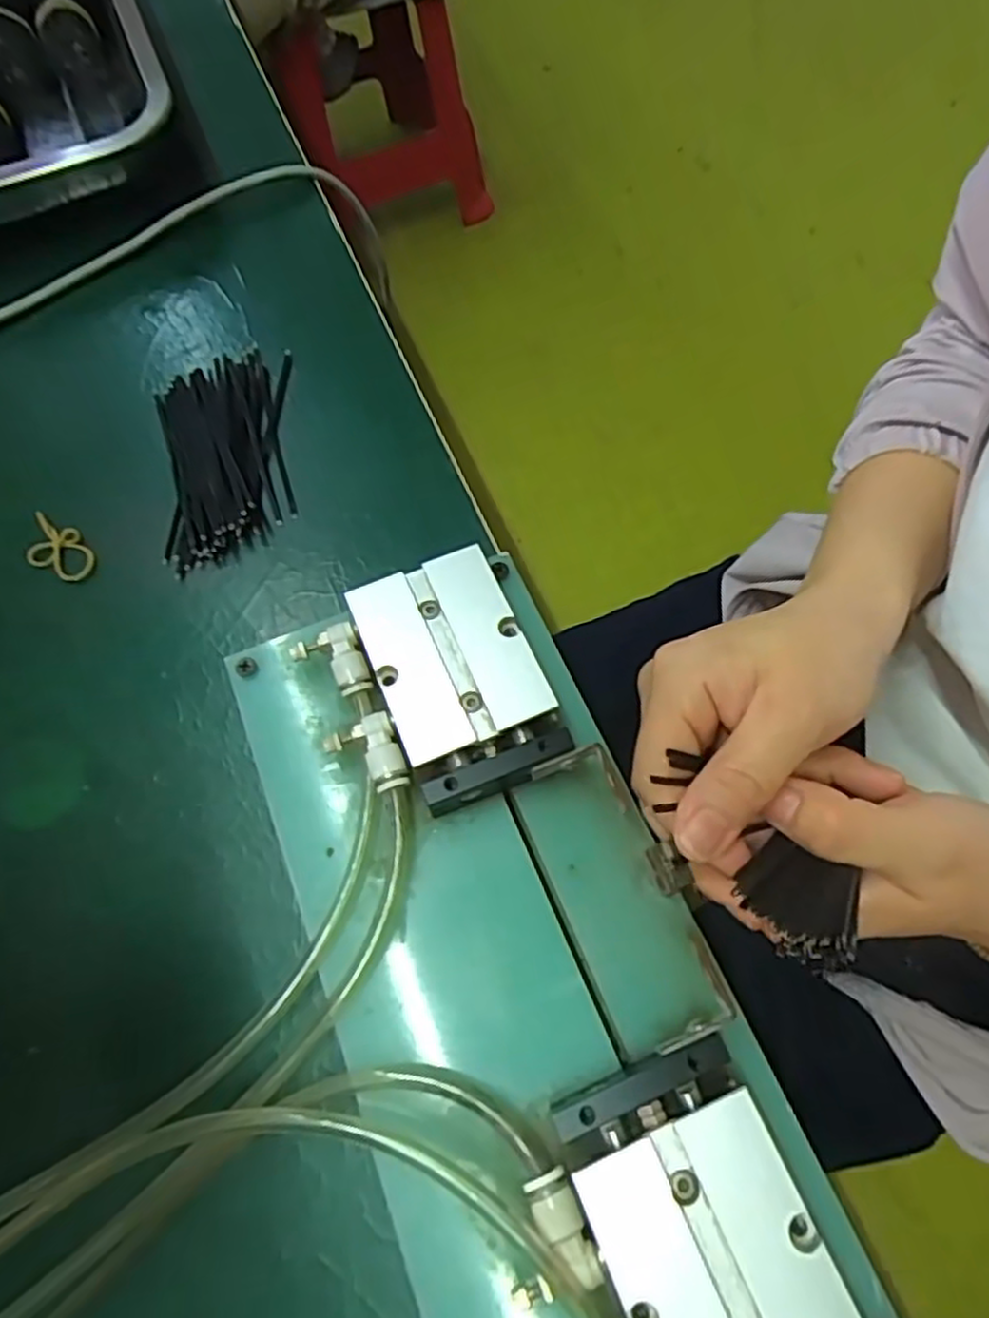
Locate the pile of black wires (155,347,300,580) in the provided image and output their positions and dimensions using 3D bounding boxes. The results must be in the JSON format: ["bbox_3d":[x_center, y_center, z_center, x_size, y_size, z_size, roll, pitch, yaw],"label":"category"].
[{"bbox_3d":[-0.122,-0.093,0.333,0.059,0.008,0.107,-12,67,-3],"label":"pile of black wires"}]

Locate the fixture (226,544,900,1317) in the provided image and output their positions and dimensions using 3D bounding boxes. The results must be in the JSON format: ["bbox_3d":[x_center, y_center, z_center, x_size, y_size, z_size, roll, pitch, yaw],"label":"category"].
[{"bbox_3d":[0.004,0.092,0.238,0.116,0.037,0.265,-22,68,-7],"label":"fixture"}]

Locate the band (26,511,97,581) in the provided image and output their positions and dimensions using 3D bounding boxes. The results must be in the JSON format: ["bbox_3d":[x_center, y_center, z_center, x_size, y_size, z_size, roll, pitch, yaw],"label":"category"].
[{"bbox_3d":[-0.190,-0.048,0.319,0.036,0.005,0.022,24,70,12],"label":"band"}]

